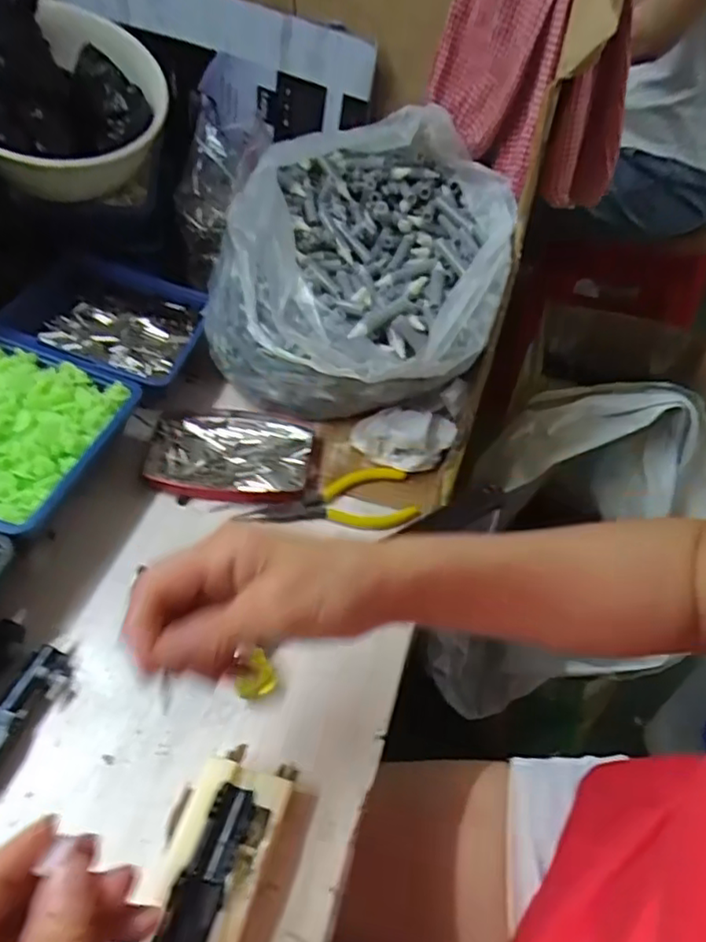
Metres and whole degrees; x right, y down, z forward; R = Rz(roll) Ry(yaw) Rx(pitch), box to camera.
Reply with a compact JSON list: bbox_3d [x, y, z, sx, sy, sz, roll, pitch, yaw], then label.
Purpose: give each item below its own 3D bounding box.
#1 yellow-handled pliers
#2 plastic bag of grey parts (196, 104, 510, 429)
[{"bbox_3d":[-0.014,0.024,0.452,0.115,0.008,0.048,-10,50,-14],"label":"yellow-handled pliers"},{"bbox_3d":[0.008,-0.148,0.502,0.224,0.165,0.208,30,52,20],"label":"plastic bag of grey parts"}]

